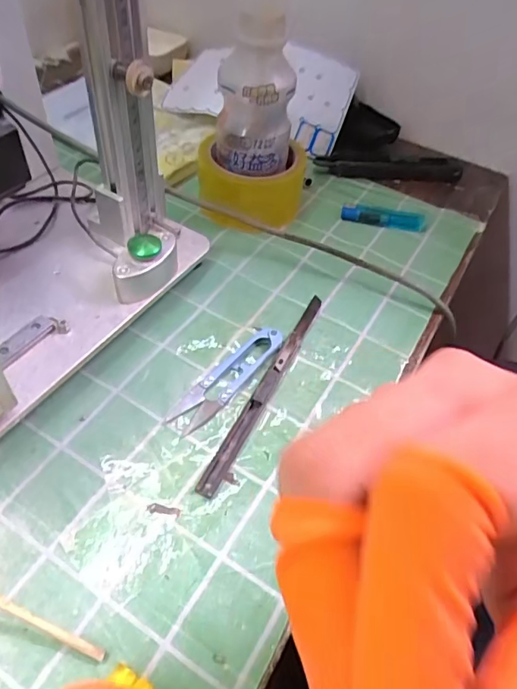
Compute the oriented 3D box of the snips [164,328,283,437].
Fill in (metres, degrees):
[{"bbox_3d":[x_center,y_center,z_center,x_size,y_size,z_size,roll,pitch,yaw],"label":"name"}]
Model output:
[{"bbox_3d":[-0.020,0.020,0.334,0.024,0.009,0.100,33,54,20],"label":"snips"}]

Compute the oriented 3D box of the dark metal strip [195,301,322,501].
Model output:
[{"bbox_3d":[0.009,0.025,0.335,0.016,0.007,0.179,23,51,12],"label":"dark metal strip"}]

